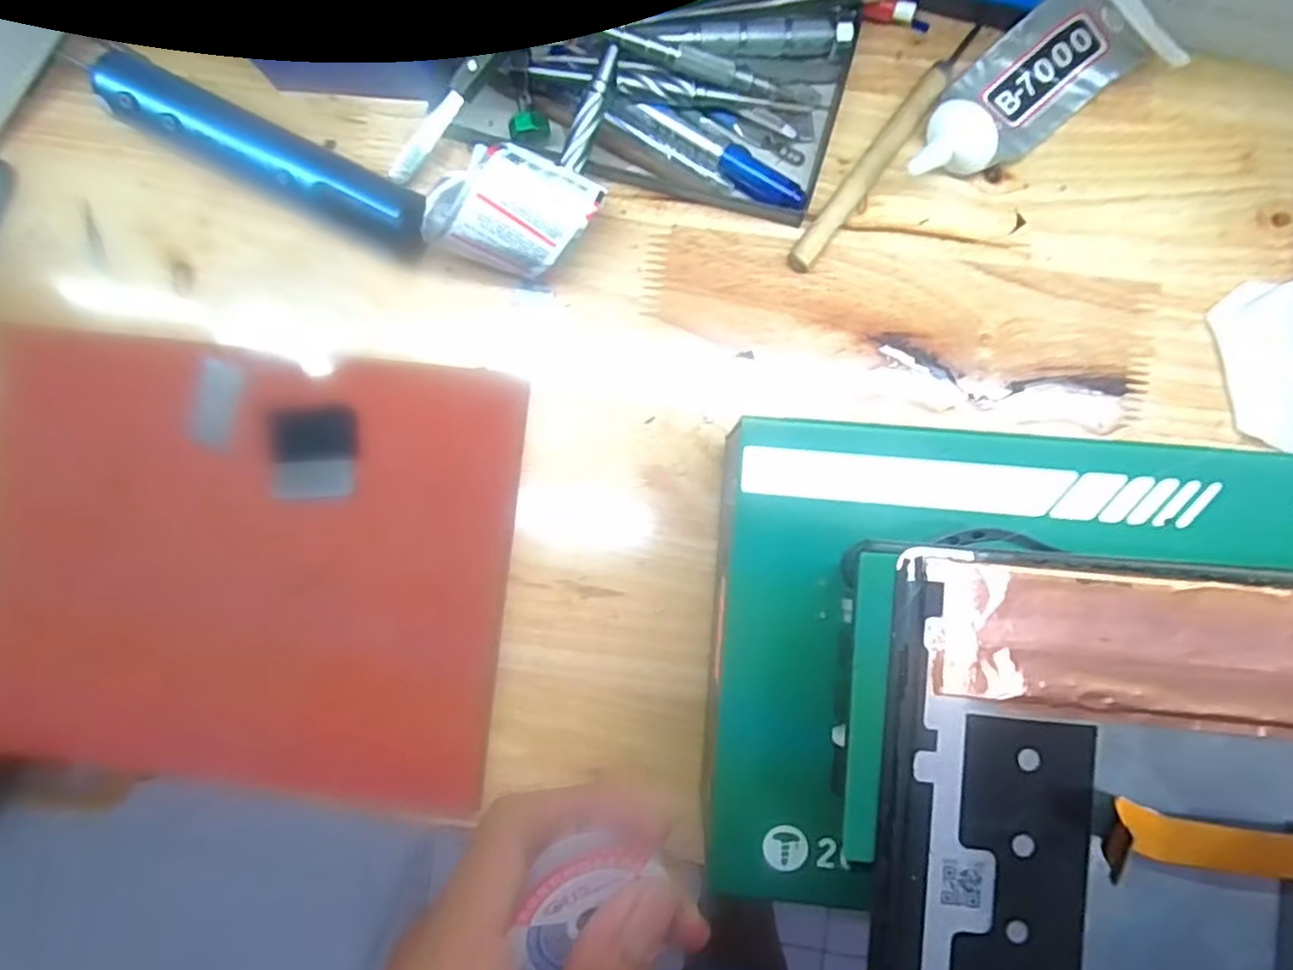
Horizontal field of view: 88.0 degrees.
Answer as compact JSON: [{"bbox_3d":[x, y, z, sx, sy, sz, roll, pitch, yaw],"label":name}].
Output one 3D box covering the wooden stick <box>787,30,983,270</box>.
[{"bbox_3d":[0.103,-0.146,0.291,0.011,0.009,0.126,38,90,3],"label":"wooden stick"}]

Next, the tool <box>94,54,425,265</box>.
[{"bbox_3d":[-0.165,-0.142,0.292,0.156,0.031,0.028,26,90,3],"label":"tool"}]

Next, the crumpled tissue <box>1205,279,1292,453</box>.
[{"bbox_3d":[0.270,-0.051,0.275,0.049,0.023,0.070,-15,88,2],"label":"crumpled tissue"}]

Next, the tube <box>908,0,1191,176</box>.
[{"bbox_3d":[0.160,-0.169,0.280,0.117,0.026,0.045,-28,87,2],"label":"tube"}]

